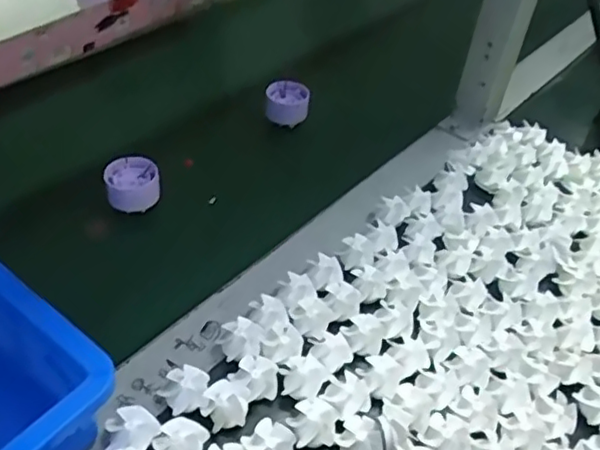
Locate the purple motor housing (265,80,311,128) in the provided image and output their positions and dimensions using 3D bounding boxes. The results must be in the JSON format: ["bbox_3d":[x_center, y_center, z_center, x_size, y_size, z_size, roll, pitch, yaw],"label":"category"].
[{"bbox_3d":[-0.014,-0.134,0.684,0.047,0.035,0.042,2,43,-4],"label":"purple motor housing"}]

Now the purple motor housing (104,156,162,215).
[{"bbox_3d":[-0.151,-0.037,0.564,0.046,0.026,0.046,-8,45,-15],"label":"purple motor housing"}]

